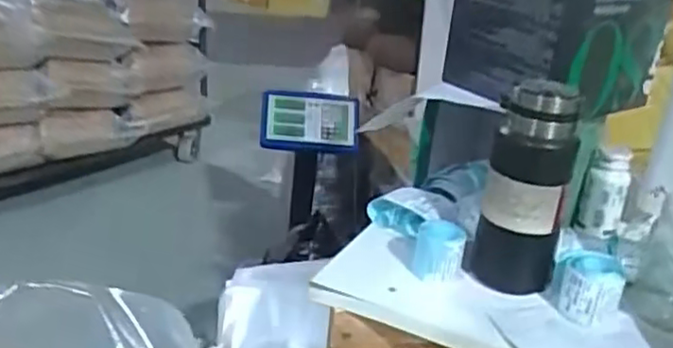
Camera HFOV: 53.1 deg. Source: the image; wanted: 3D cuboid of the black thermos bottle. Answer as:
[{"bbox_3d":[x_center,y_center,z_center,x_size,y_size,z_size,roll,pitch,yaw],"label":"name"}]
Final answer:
[{"bbox_3d":[0.189,0.023,0.681,0.081,0.227,0.071,13,25,15],"label":"black thermos bottle"}]

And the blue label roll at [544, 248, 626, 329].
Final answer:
[{"bbox_3d":[0.249,0.113,0.675,0.065,0.053,0.065,5,24,-2],"label":"blue label roll"}]

